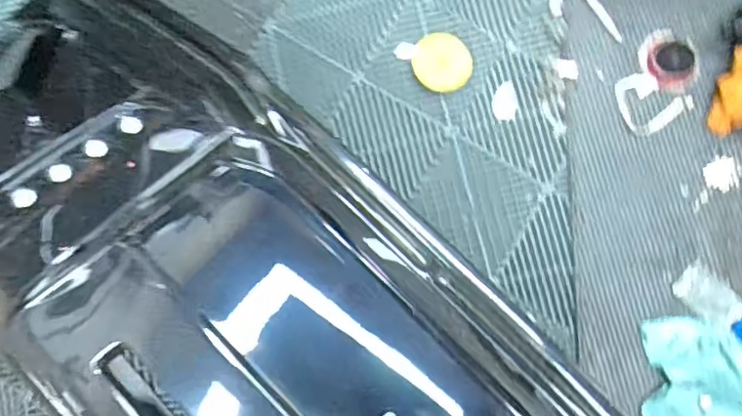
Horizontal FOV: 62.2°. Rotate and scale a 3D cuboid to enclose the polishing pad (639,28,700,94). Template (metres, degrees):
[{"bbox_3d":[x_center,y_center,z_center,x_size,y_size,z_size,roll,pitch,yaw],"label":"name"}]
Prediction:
[{"bbox_3d":[0.526,-0.260,1.084,0.085,0.009,0.111,-32,82,-1],"label":"polishing pad"}]

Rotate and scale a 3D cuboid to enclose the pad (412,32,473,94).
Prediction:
[{"bbox_3d":[0.130,-0.262,1.110,0.103,0.024,0.102,16,84,5],"label":"pad"}]

